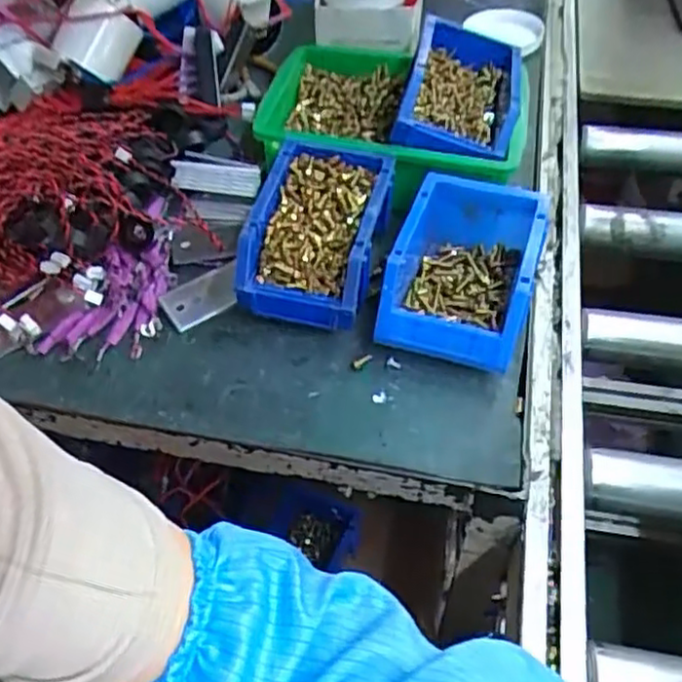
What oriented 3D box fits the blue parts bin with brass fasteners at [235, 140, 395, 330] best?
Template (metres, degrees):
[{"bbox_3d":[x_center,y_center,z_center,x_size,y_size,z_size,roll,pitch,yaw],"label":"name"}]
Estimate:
[{"bbox_3d":[-0.020,-0.089,0.603,0.106,0.089,0.161,9,52,10],"label":"blue parts bin with brass fasteners"}]

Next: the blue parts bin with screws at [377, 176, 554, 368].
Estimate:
[{"bbox_3d":[0.103,-0.055,0.577,0.112,0.081,0.158,13,53,14],"label":"blue parts bin with screws"}]

